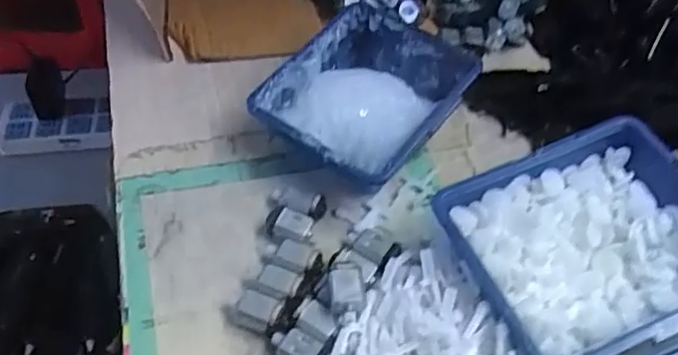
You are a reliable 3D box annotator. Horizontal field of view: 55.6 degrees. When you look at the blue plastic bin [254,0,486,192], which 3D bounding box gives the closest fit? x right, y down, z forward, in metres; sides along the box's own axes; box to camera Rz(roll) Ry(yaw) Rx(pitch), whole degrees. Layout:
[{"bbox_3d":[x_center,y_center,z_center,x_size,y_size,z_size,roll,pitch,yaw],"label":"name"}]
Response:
[{"bbox_3d":[0.017,-0.053,0.432,0.110,0.047,0.124,33,54,22],"label":"blue plastic bin"}]

